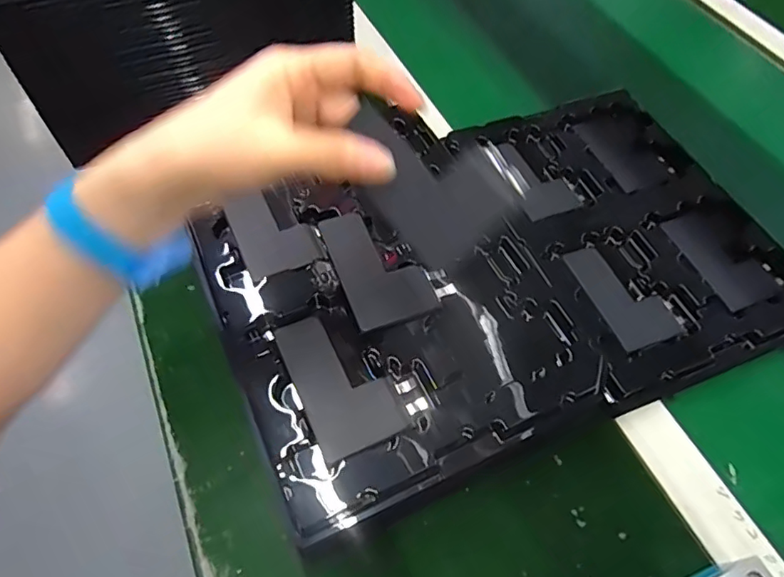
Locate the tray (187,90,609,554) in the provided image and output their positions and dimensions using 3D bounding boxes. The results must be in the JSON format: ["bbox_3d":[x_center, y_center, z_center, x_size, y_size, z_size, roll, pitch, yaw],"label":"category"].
[{"bbox_3d":[-0.006,0.005,0.371,0.209,0.019,0.256,-22,60,-14],"label":"tray"}]

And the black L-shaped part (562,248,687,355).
[{"bbox_3d":[0.181,0.004,0.430,0.057,0.011,0.093,-18,59,-11],"label":"black L-shaped part"}]

